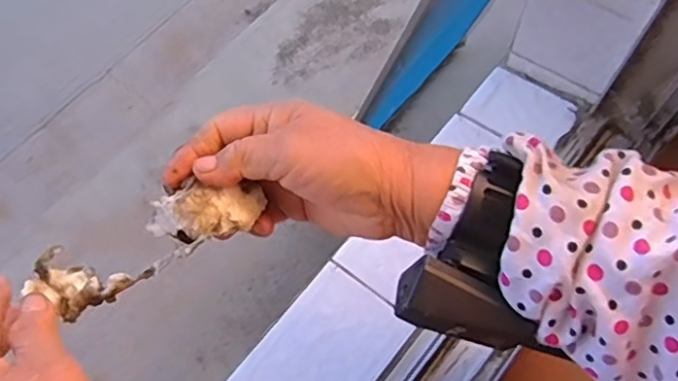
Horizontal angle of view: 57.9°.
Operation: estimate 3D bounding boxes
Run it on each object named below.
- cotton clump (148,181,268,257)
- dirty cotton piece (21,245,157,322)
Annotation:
[{"bbox_3d":[-0.075,0.014,0.345,0.061,0.024,0.027,-20,66,-8],"label":"cotton clump"},{"bbox_3d":[-0.150,0.057,0.372,0.077,0.023,0.039,0,65,13],"label":"dirty cotton piece"}]

